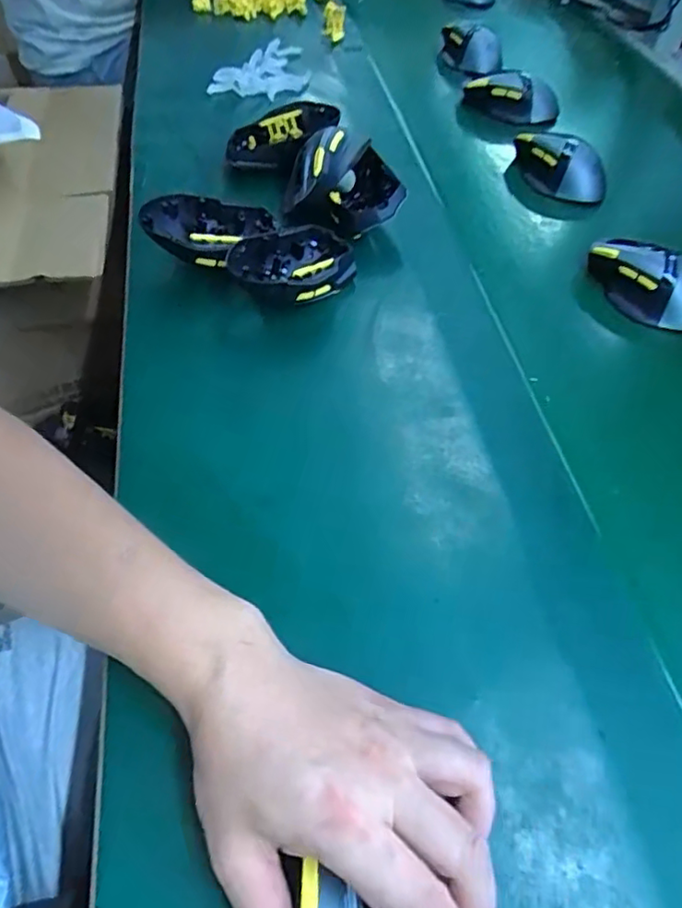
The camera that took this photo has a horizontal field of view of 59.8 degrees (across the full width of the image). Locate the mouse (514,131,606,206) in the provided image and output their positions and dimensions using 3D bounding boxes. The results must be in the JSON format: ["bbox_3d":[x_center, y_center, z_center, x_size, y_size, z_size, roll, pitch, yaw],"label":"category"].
[{"bbox_3d":[0.226,-0.303,0.615,0.059,0.039,0.104,-13,55,-10],"label":"mouse"}]

